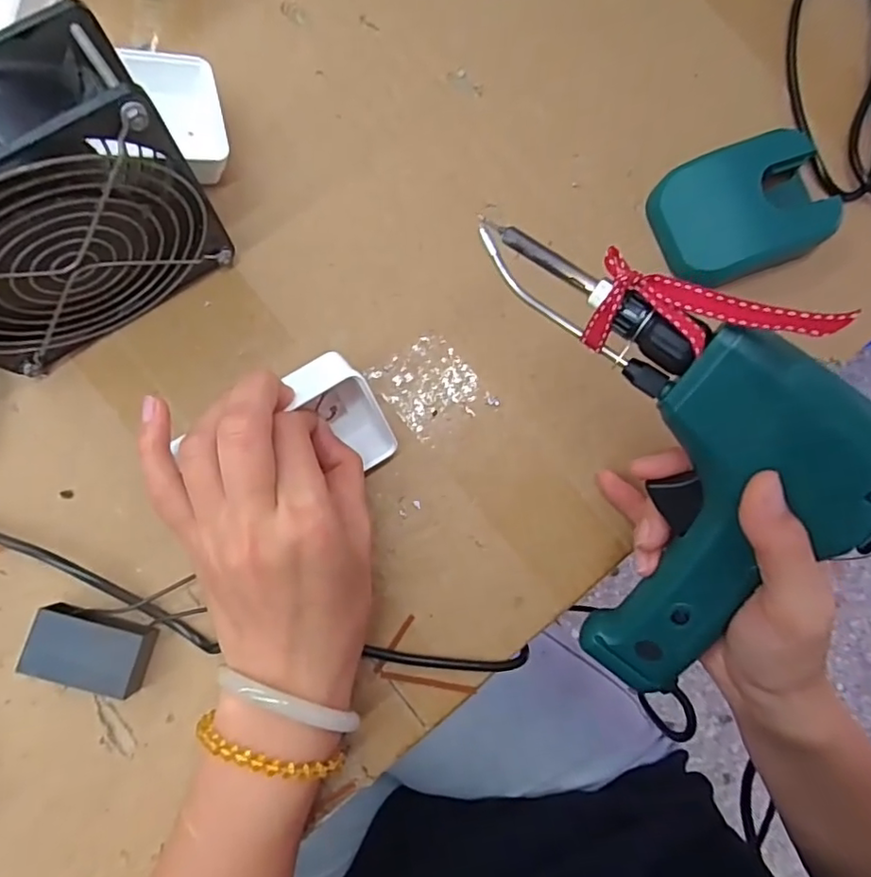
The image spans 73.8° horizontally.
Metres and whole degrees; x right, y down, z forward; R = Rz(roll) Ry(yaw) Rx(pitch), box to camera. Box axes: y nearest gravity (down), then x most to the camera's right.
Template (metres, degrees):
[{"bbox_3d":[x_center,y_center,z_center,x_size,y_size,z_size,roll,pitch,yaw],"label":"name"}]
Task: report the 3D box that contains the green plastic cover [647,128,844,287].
[{"bbox_3d":[0.166,-0.124,0.314,0.089,0.023,0.066,-21,85,-7],"label":"green plastic cover"}]

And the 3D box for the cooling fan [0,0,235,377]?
[{"bbox_3d":[-0.156,-0.085,0.234,0.119,0.121,0.044,-34,87,-8],"label":"cooling fan"}]

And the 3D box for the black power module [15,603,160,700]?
[{"bbox_3d":[-0.155,0.095,0.261,0.048,0.022,0.030,15,82,-3],"label":"black power module"}]

